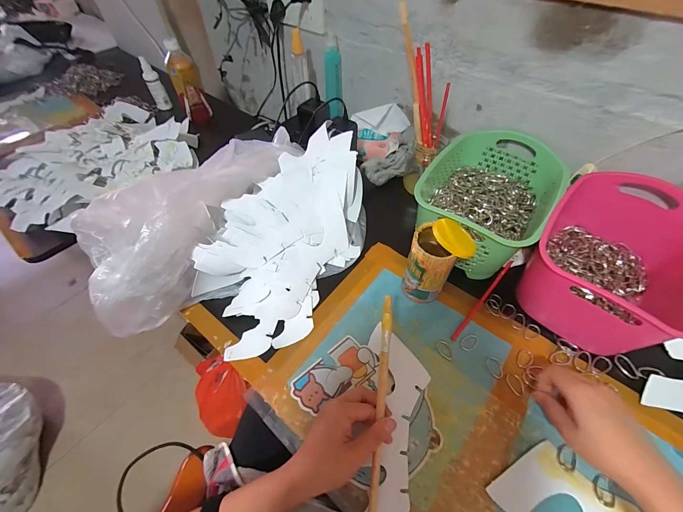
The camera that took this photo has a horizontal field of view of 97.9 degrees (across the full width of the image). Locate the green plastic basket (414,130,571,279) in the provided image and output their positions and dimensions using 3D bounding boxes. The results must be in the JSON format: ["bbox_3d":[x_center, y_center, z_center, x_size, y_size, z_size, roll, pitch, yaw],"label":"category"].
[{"bbox_3d":[0.253,-0.100,0.526,0.192,0.113,0.256,35,61,23],"label":"green plastic basket"}]

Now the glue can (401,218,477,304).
[{"bbox_3d":[0.137,0.013,0.442,0.079,0.128,0.070,21,56,15],"label":"glue can"}]

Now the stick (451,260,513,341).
[{"bbox_3d":[0.229,0.065,0.477,0.009,0.004,0.188,37,62,24],"label":"stick"}]

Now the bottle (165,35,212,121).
[{"bbox_3d":[-0.386,-0.432,0.749,0.061,0.171,0.062,-20,56,-14],"label":"bottle"}]

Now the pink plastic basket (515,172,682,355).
[{"bbox_3d":[0.401,0.002,0.447,0.193,0.119,0.268,34,60,23],"label":"pink plastic basket"}]

